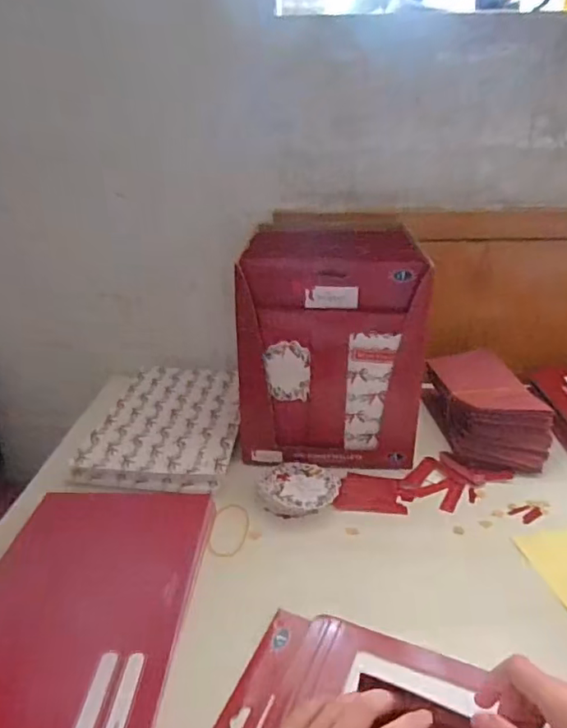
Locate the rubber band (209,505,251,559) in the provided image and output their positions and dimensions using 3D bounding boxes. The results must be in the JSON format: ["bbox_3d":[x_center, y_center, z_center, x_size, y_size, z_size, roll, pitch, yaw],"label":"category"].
[{"bbox_3d":[-0.053,0.164,0.549,0.037,0.005,0.079,0,22,2],"label":"rubber band"}]

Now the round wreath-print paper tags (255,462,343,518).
[{"bbox_3d":[0.015,0.136,0.585,0.081,0.028,0.075,-1,22,0],"label":"round wreath-print paper tags"}]

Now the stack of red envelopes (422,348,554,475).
[{"bbox_3d":[0.252,0.054,0.720,0.102,0.074,0.216,-2,22,-3],"label":"stack of red envelopes"}]

